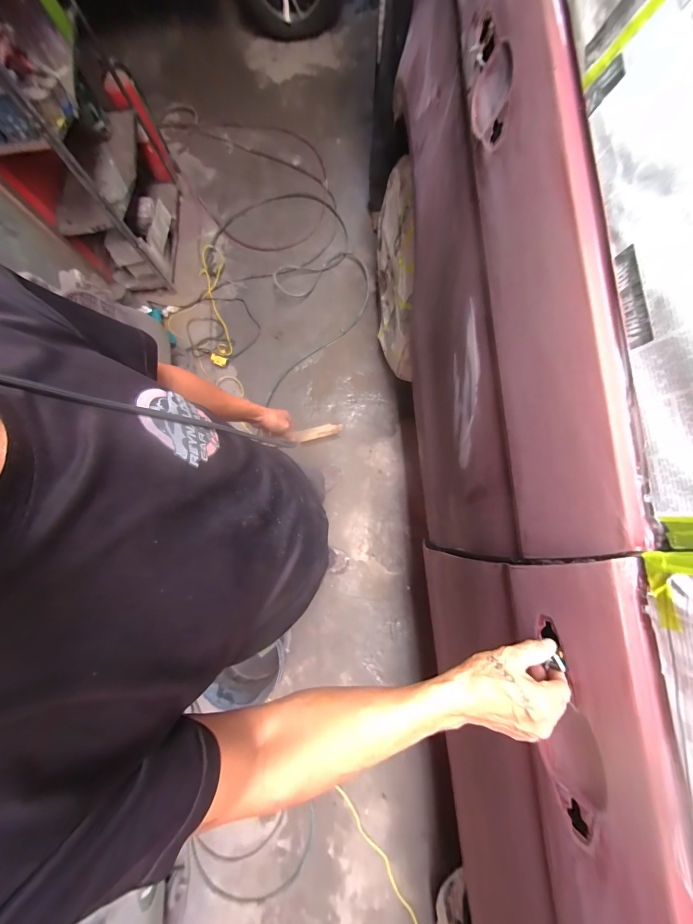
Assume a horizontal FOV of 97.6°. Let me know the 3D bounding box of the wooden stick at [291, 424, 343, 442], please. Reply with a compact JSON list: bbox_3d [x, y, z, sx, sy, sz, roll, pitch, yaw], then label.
[{"bbox_3d":[-0.080,-0.082,0.833,0.156,0.021,0.032,-17,79,-35],"label":"wooden stick"}]

